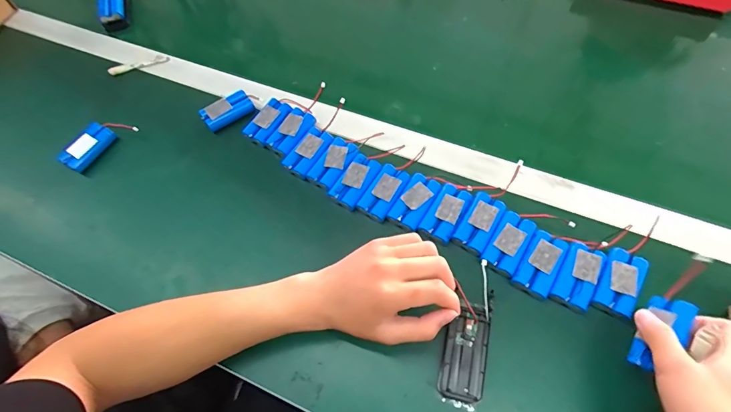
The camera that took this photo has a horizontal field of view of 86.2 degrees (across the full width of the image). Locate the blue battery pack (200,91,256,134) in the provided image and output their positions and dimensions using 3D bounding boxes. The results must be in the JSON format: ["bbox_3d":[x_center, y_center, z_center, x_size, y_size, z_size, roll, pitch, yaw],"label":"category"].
[{"bbox_3d":[-0.184,-0.128,0.519,0.065,0.021,0.037,-28,63,-14],"label":"blue battery pack"}]

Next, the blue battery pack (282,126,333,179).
[{"bbox_3d":[-0.068,-0.069,0.482,0.037,0.018,0.068,29,65,17],"label":"blue battery pack"}]

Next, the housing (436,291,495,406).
[{"bbox_3d":[0.096,0.131,0.374,0.040,0.014,0.101,14,61,9],"label":"housing"}]

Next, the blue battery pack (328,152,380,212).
[{"bbox_3d":[-0.011,-0.031,0.459,0.036,0.016,0.067,27,65,16],"label":"blue battery pack"}]

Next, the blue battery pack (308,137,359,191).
[{"bbox_3d":[-0.037,-0.052,0.474,0.037,0.015,0.065,29,65,17],"label":"blue battery pack"}]

